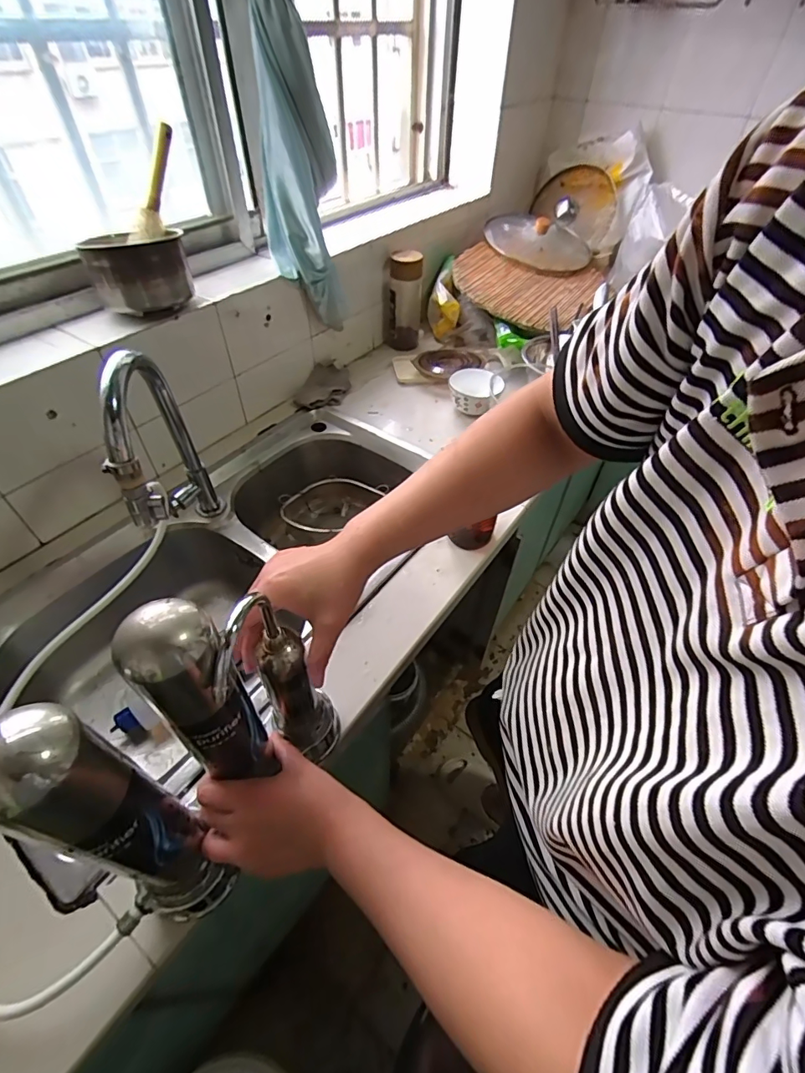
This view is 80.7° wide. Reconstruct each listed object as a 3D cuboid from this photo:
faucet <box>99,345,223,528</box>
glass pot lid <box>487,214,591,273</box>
[{"bbox_3d":[-0.306,-0.075,0.618,0.063,0.300,0.203,-13,50,-12],"label":"faucet"},{"bbox_3d":[0.364,-0.799,1.260,0.281,0.079,0.270,14,49,11],"label":"glass pot lid"}]

